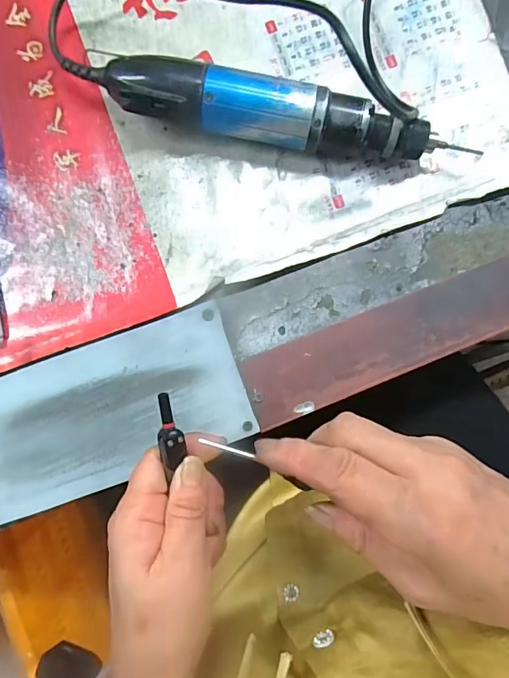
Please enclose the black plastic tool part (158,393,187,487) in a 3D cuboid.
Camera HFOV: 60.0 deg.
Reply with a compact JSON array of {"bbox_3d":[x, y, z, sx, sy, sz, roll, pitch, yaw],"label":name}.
[{"bbox_3d":[-0.047,0.053,0.248,0.013,0.008,0.044,-7,89,-1],"label":"black plastic tool part"}]

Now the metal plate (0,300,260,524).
[{"bbox_3d":[-0.105,0.050,0.292,0.196,0.005,0.090,-19,87,-1],"label":"metal plate"}]

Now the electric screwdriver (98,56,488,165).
[{"bbox_3d":[0.019,-0.144,0.292,0.223,0.039,0.033,11,87,0],"label":"electric screwdriver"}]

